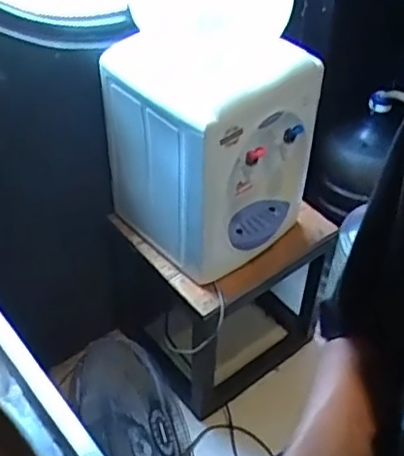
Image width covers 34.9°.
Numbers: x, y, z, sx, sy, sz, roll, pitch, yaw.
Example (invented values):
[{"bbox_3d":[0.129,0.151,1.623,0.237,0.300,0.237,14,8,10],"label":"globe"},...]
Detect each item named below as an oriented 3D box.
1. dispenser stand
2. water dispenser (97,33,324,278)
[{"bbox_3d":[0.020,0.129,1.651,0.430,0.485,0.434,-31,54,-29],"label":"dispenser stand"},{"bbox_3d":[0.018,-0.148,1.326,0.336,0.468,0.304,-31,54,-29],"label":"water dispenser"}]

